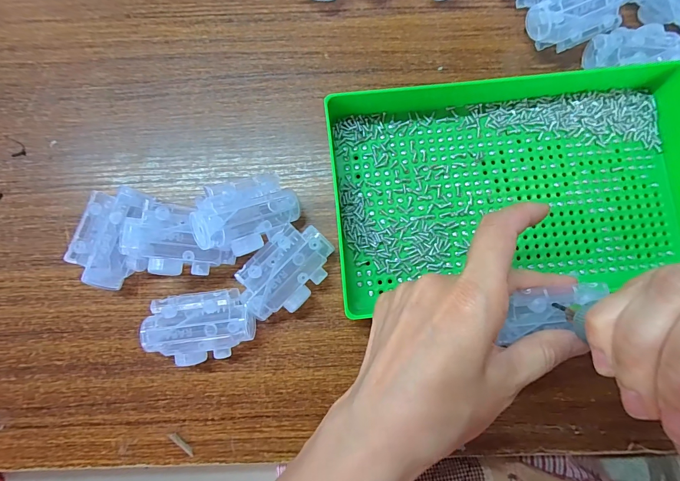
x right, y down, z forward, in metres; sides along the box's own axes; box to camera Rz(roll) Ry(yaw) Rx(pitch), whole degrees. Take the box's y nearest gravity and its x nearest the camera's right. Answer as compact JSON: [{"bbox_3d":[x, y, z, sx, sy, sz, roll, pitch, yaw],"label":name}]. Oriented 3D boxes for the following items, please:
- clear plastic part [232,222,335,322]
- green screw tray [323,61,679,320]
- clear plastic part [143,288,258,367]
[{"bbox_3d":[-0.037,0.021,0.244,0.044,0.028,0.067,41,85,5],"label":"clear plastic part"},{"bbox_3d":[0.117,-0.040,0.247,0.247,0.034,0.159,-7,83,0],"label":"green screw tray"},{"bbox_3d":[-0.093,0.058,0.238,0.069,0.028,0.045,-9,83,-1],"label":"clear plastic part"}]

